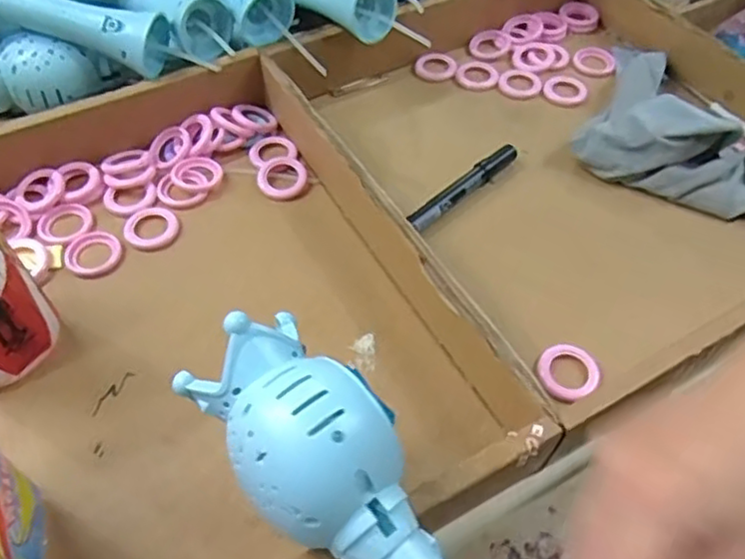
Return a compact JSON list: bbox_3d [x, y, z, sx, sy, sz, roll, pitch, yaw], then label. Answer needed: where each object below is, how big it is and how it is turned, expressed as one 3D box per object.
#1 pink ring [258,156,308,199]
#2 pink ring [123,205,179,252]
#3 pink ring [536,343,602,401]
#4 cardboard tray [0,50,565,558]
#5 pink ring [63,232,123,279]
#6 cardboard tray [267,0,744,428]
[{"bbox_3d":[-0.069,-0.079,0.507,0.037,0.008,0.039,0,55,-3],"label":"pink ring"},{"bbox_3d":[-0.158,-0.038,0.475,0.039,0.004,0.036,1,55,-2],"label":"pink ring"},{"bbox_3d":[0.122,0.057,0.411,0.037,0.004,0.037,1,55,-2],"label":"pink ring"},{"bbox_3d":[-0.142,0.025,0.397,0.346,0.067,0.369,-24,60,-18],"label":"cardboard tray"},{"bbox_3d":[-0.193,-0.018,0.461,0.036,0.004,0.037,1,55,-2],"label":"pink ring"},{"bbox_3d":[0.153,-0.111,0.507,0.340,0.056,0.373,-24,60,-18],"label":"cardboard tray"}]

